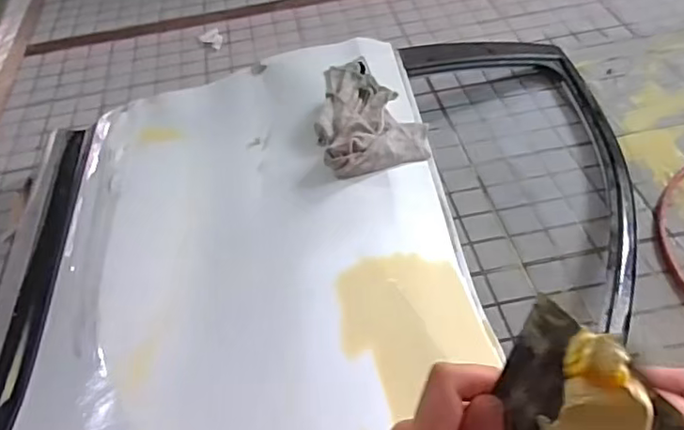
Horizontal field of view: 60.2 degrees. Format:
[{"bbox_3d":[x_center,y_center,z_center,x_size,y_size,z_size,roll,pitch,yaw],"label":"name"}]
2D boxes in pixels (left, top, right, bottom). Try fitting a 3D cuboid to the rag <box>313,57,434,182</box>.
[{"bbox_3d":[0.051,-0.233,1.265,0.230,0.069,0.406,-13,47,-3],"label":"rag"}]

